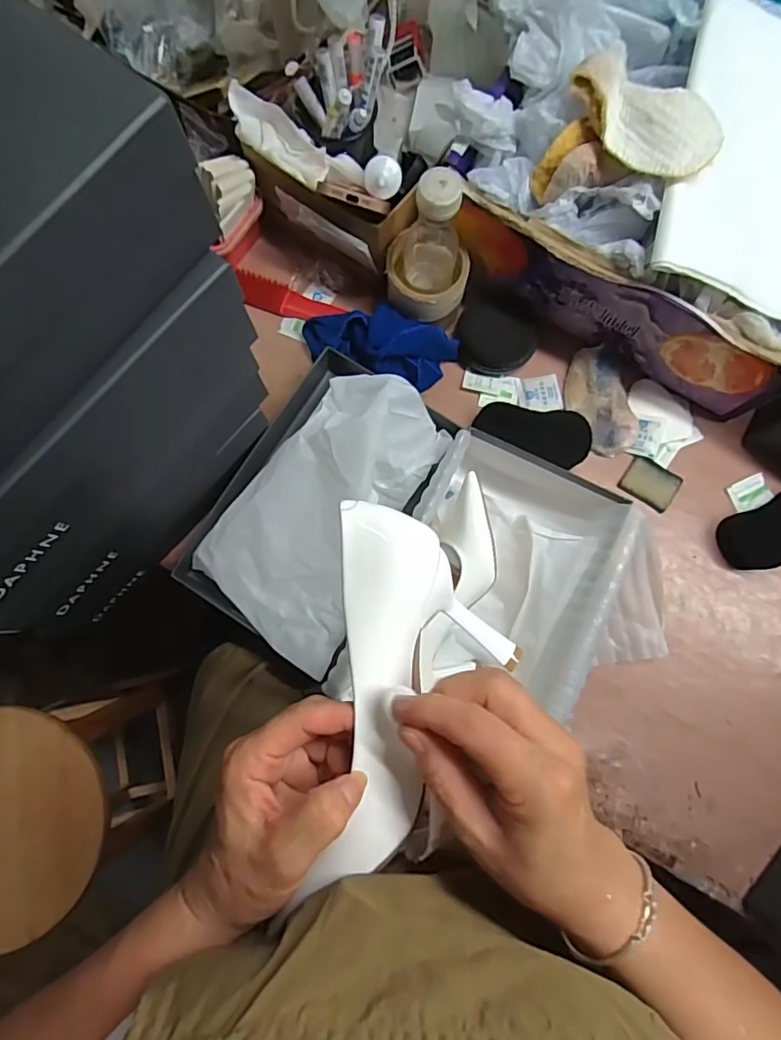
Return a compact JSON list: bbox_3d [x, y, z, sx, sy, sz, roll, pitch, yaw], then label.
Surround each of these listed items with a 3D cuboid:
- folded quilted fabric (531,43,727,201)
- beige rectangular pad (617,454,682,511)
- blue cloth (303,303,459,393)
[{"bbox_3d":[0.210,-0.345,0.478,0.135,0.070,0.096,15,82,3],"label":"folded quilted fabric"},{"bbox_3d":[0.297,-0.042,0.608,0.058,0.006,0.048,31,83,5],"label":"beige rectangular pad"},{"bbox_3d":[-0.016,-0.203,0.617,0.181,0.053,0.082,16,82,3],"label":"blue cloth"}]

